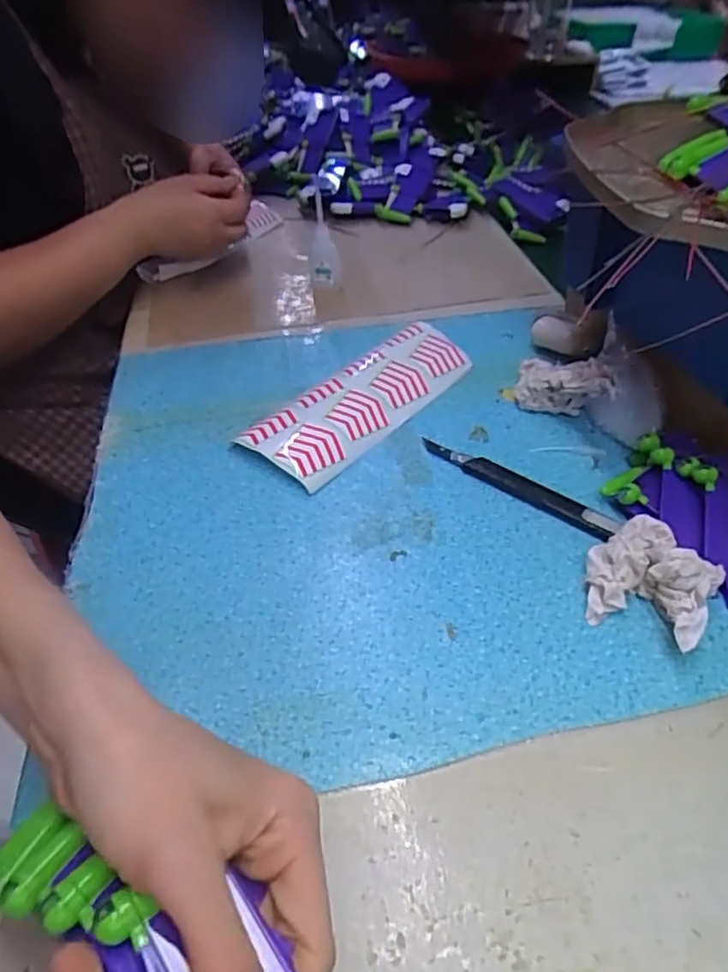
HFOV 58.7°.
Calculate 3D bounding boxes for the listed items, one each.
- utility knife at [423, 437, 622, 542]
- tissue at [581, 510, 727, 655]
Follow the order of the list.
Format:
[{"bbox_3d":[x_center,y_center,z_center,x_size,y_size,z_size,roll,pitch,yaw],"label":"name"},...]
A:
[{"bbox_3d":[0.105,-0.002,0.455,0.148,0.009,0.017,28,51,31],"label":"utility knife"},{"bbox_3d":[0.164,0.054,0.374,0.069,0.037,0.070,22,48,27],"label":"tissue"}]

